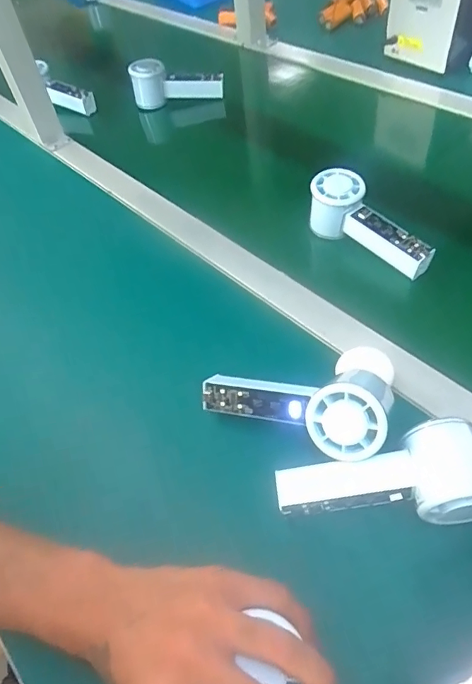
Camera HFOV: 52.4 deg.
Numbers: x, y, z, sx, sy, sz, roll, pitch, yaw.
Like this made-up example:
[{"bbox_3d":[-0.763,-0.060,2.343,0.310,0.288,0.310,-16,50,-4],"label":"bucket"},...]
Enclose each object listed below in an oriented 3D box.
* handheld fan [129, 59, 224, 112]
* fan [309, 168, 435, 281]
[{"bbox_3d":[-0.099,-0.434,0.813,0.153,0.066,0.044,-5,53,-1],"label":"handheld fan"},{"bbox_3d":[0.147,-0.127,0.524,0.149,0.063,0.049,35,62,25],"label":"fan"}]

